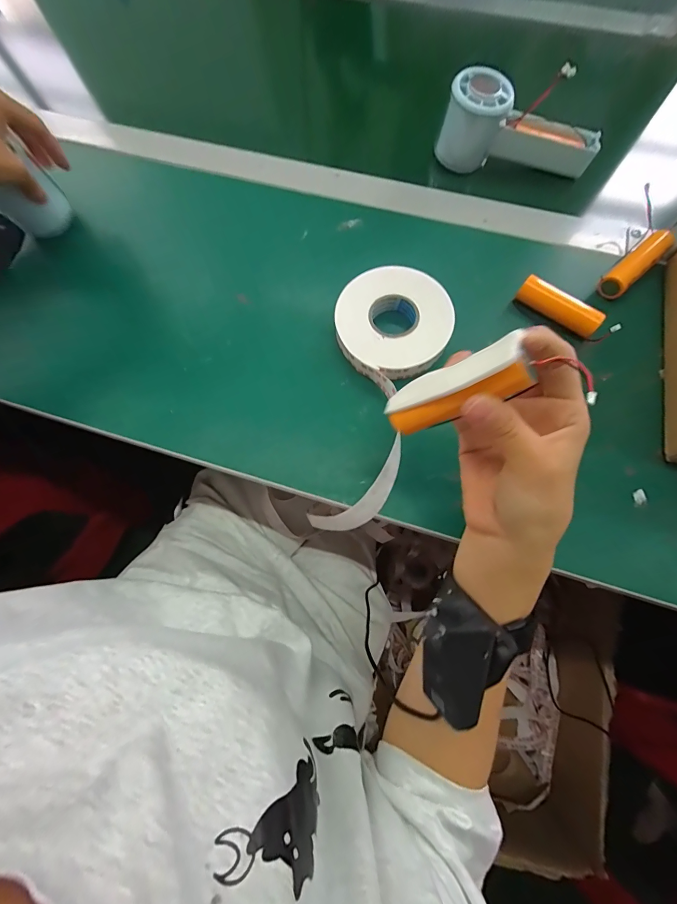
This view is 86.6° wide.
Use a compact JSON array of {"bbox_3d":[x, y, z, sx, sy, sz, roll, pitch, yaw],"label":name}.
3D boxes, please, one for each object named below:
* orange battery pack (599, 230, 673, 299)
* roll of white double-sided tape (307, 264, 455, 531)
[{"bbox_3d":[0.269,-0.169,0.324,0.076,0.019,0.021,-40,76,-10],"label":"orange battery pack"},{"bbox_3d":[0.039,-0.049,0.304,0.093,0.032,0.231,8,79,3],"label":"roll of white double-sided tape"}]

